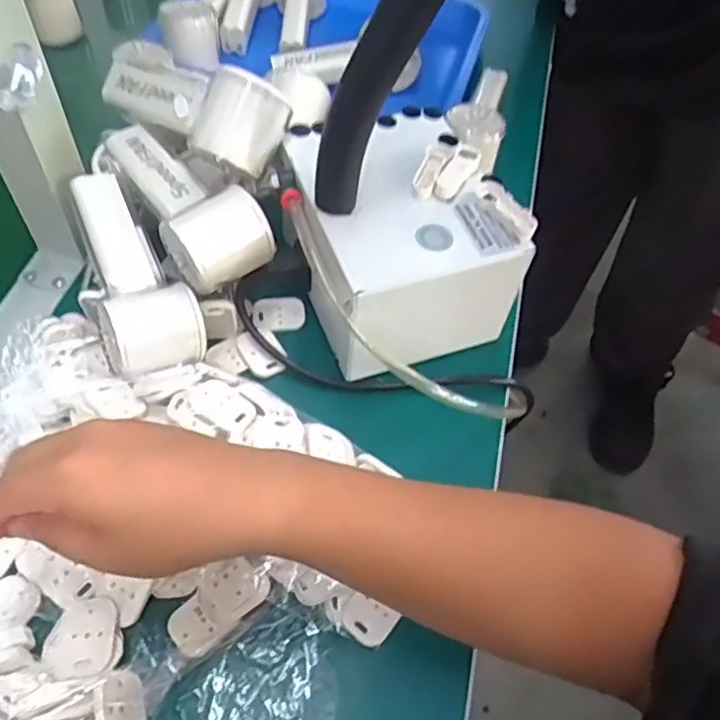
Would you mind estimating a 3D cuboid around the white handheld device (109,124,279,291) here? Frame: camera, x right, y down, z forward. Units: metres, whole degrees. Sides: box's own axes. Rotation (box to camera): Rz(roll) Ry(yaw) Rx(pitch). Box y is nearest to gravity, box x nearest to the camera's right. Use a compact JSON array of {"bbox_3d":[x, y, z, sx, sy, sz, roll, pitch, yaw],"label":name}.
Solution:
[{"bbox_3d":[-0.126,-0.120,0.455,0.059,0.052,0.154,-30,64,-23],"label":"white handheld device"}]

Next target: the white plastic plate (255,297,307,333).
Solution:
[{"bbox_3d":[-0.064,-0.037,0.498,0.041,0.009,0.028,1,56,-5],"label":"white plastic plate"}]

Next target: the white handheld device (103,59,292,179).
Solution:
[{"bbox_3d":[-0.121,-0.186,0.452,0.145,0.062,0.056,35,60,17],"label":"white handheld device"}]

